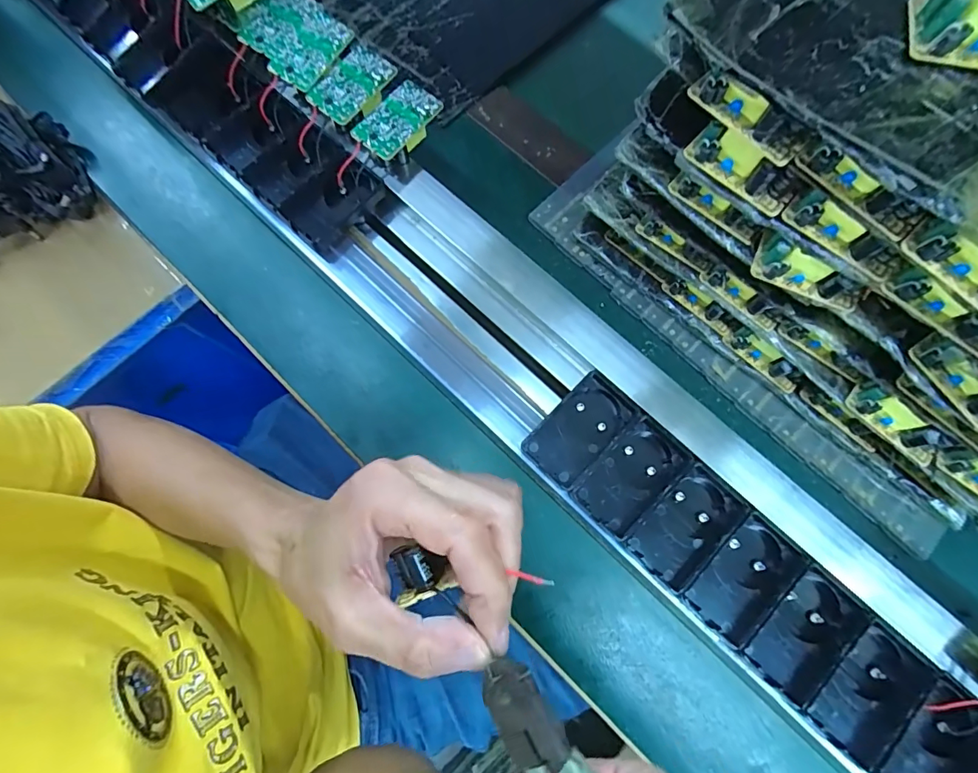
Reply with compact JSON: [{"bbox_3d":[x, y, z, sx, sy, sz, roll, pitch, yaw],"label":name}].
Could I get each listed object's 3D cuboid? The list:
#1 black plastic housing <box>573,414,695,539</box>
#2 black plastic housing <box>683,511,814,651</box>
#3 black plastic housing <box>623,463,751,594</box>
[{"bbox_3d":[0.092,0.060,0.293,0.069,0.018,0.044,-42,79,-9],"label":"black plastic housing"},{"bbox_3d":[0.155,0.116,0.279,0.069,0.023,0.041,-41,79,-9],"label":"black plastic housing"},{"bbox_3d":[0.124,0.088,0.286,0.068,0.026,0.038,-44,80,-10],"label":"black plastic housing"}]

